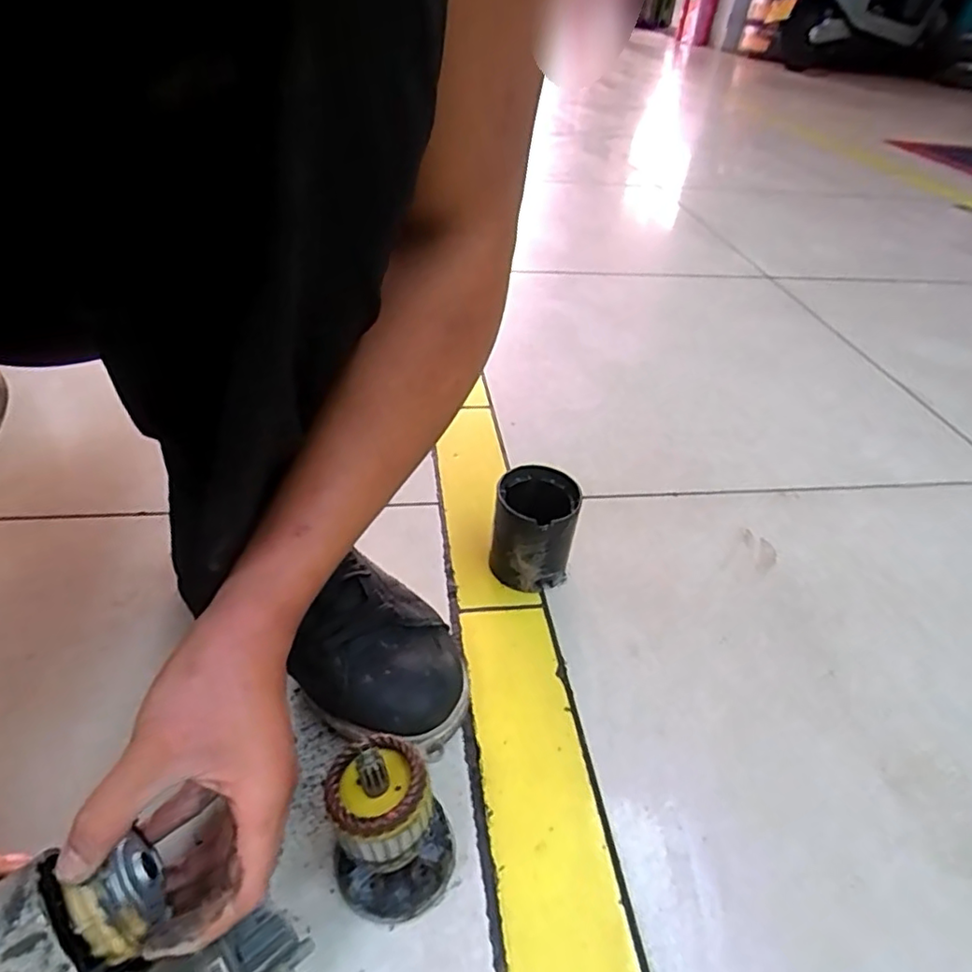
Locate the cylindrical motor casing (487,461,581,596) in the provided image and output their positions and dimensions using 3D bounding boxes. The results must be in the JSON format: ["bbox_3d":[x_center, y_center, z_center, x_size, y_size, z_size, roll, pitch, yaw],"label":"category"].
[{"bbox_3d":[0.041,0.035,0.529,0.068,0.088,0.072,3,41,-3],"label":"cylindrical motor casing"}]

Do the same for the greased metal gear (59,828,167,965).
[{"bbox_3d":[-0.170,0.198,0.292,0.045,0.054,0.038,33,48,27],"label":"greased metal gear"}]

